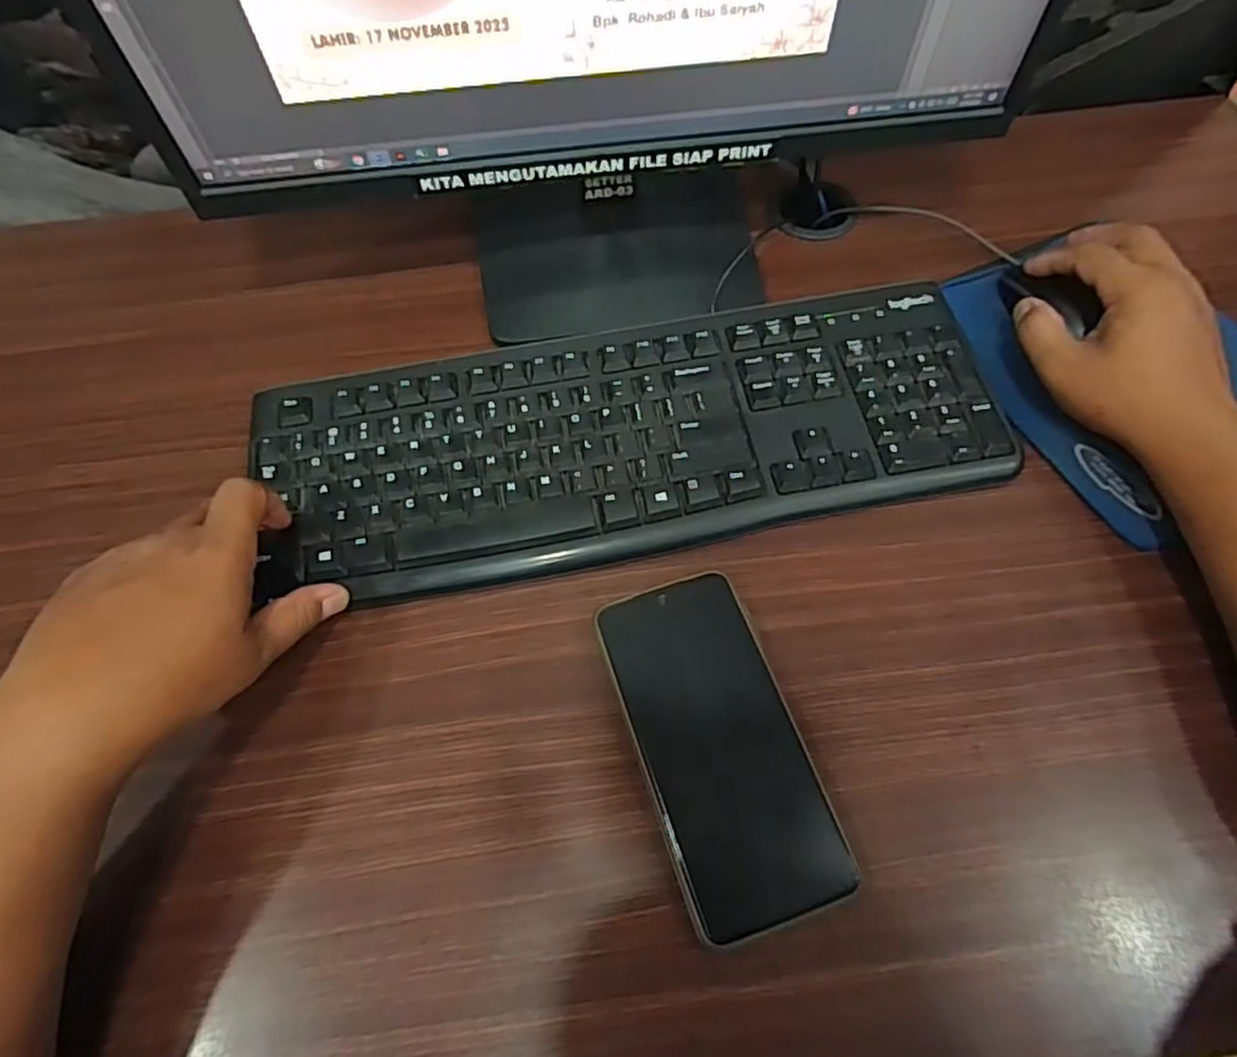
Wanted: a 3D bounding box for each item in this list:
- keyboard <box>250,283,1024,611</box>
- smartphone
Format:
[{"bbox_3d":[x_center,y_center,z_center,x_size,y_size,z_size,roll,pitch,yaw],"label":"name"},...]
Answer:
[{"bbox_3d":[0.008,-0.056,0.412,0.422,0.019,0.147,-10,64,-3],"label":"keyboard"},{"bbox_3d":[0.048,0.103,0.339,0.076,0.015,0.161,-17,64,-7],"label":"smartphone"}]

